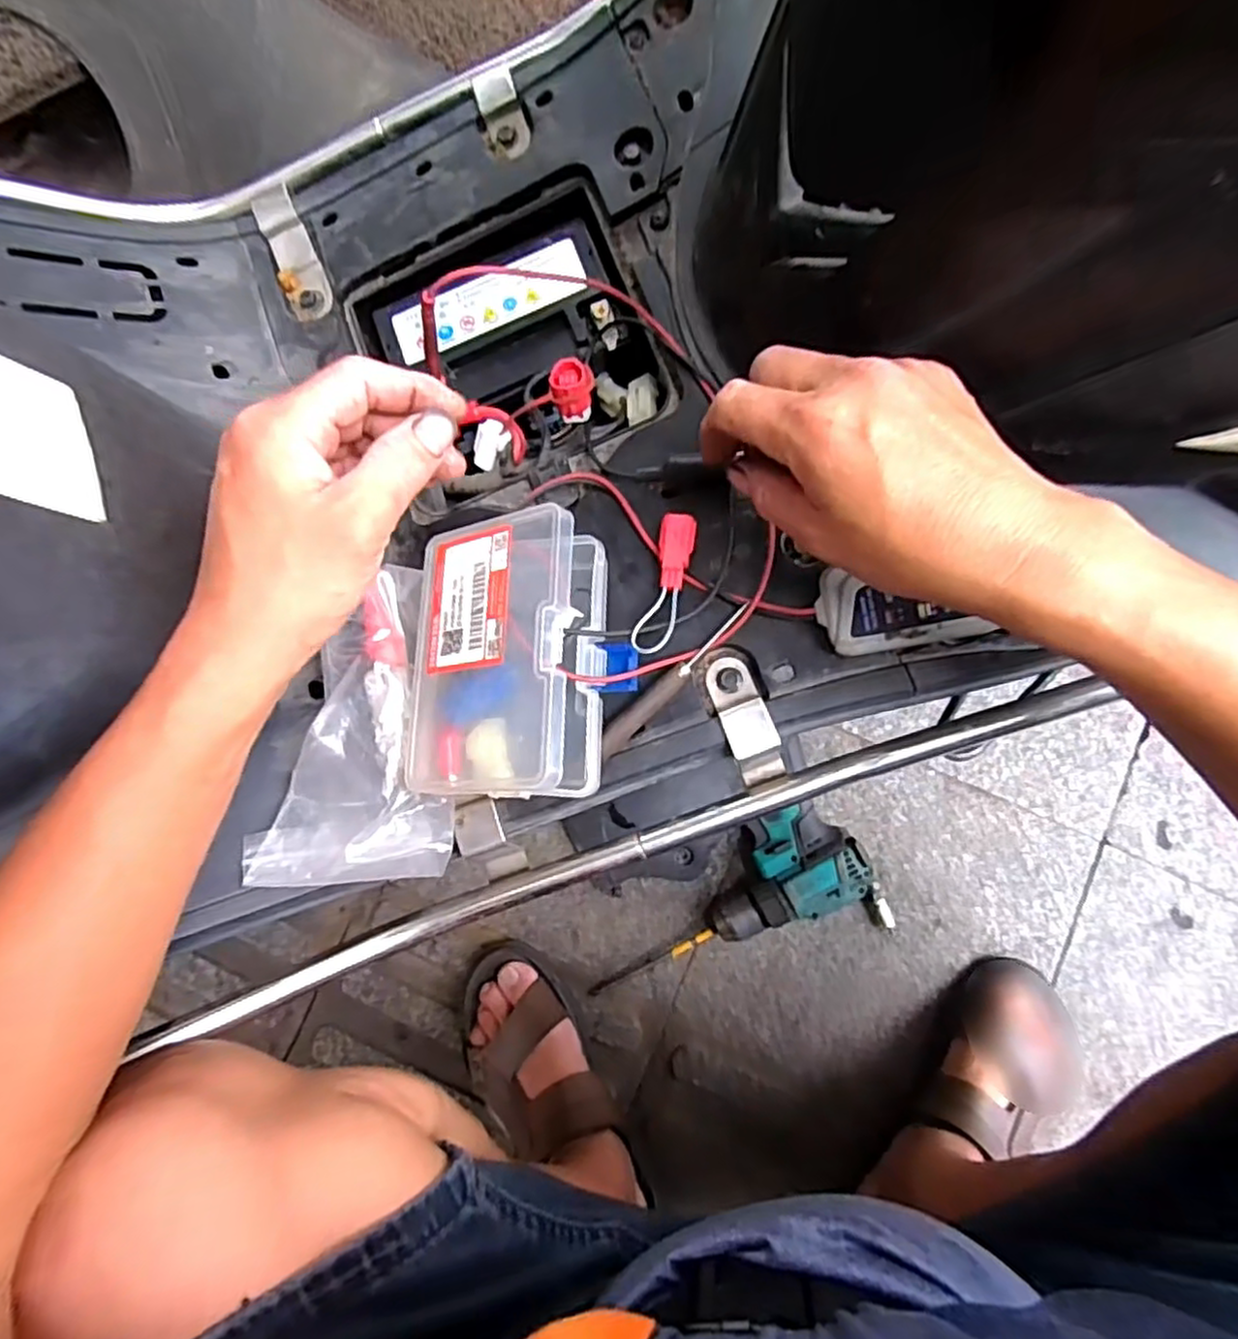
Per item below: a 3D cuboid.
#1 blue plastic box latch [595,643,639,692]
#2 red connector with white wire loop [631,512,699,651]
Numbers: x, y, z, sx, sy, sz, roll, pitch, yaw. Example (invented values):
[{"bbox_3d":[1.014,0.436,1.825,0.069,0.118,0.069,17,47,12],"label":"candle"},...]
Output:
[{"bbox_3d":[0.000,-0.002,0.375,0.020,0.008,0.027,-7,83,2],"label":"blue plastic box latch"},{"bbox_3d":[0.024,-0.044,0.372,0.020,0.012,0.075,12,84,4],"label":"red connector with white wire loop"}]

